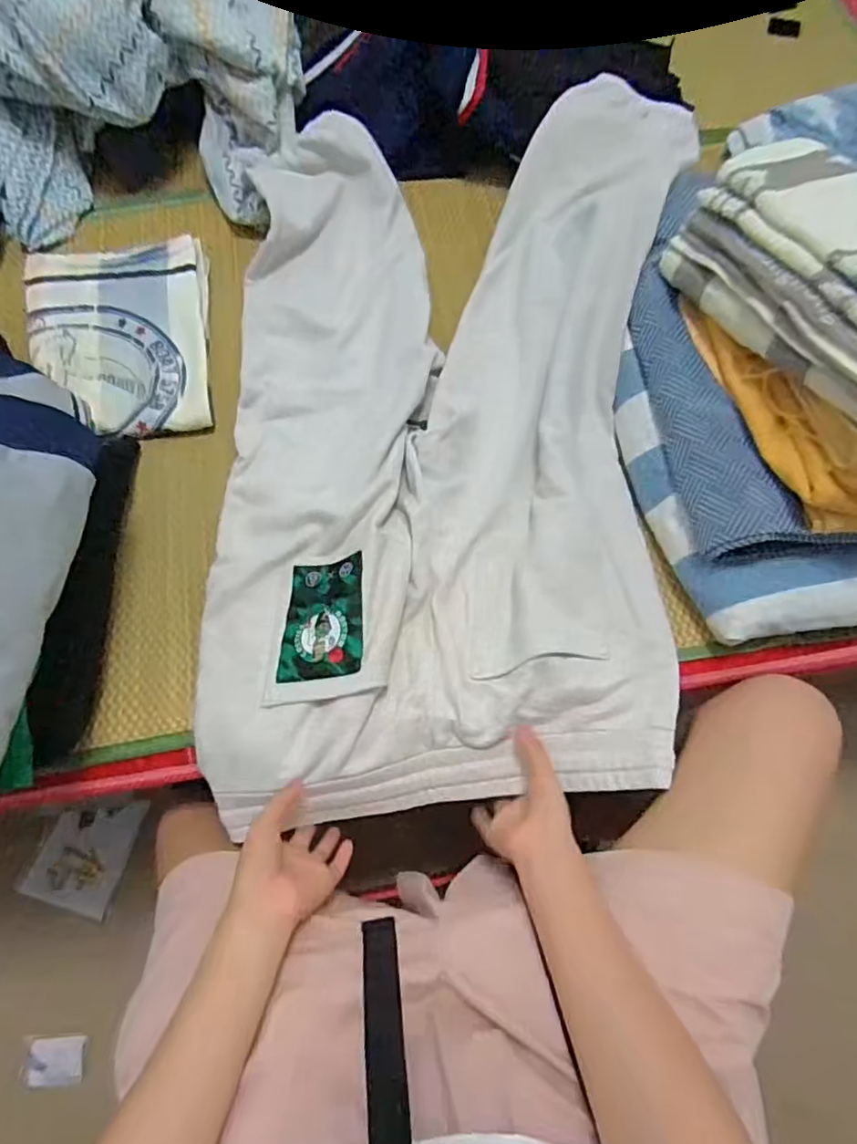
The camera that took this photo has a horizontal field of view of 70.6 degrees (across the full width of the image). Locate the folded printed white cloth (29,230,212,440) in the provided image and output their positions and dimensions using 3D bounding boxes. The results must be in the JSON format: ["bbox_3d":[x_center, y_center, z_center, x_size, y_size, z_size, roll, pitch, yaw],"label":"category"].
[{"bbox_3d":[-0.364,-0.277,0.709,0.202,0.037,0.264,-8,68,-3],"label":"folded printed white cloth"}]

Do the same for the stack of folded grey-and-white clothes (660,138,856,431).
[{"bbox_3d":[0.353,-0.233,0.514,0.146,0.096,0.342,-20,57,-8],"label":"stack of folded grey-and-white clothes"}]

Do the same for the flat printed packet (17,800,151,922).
[{"bbox_3d":[-0.520,0.427,0.929,0.126,0.016,0.165,27,67,-15],"label":"flat printed packet"}]

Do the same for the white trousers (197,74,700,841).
[{"bbox_3d":[0.032,-0.184,0.658,0.492,0.067,0.801,-2,70,2],"label":"white trousers"}]

